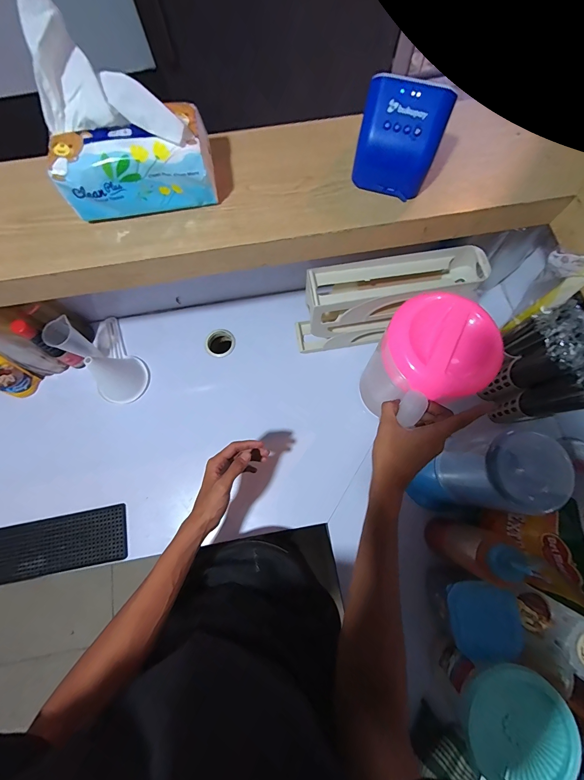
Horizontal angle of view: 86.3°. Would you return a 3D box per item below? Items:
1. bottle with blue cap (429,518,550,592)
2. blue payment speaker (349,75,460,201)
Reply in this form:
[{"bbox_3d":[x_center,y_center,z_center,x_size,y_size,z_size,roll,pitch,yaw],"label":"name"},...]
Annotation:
[{"bbox_3d":[0.276,0.239,0.473,0.061,0.200,0.065,13,76,4],"label":"bottle with blue cap"},{"bbox_3d":[0.130,-0.306,0.387,0.095,0.099,0.056,24,77,7],"label":"blue payment speaker"}]

